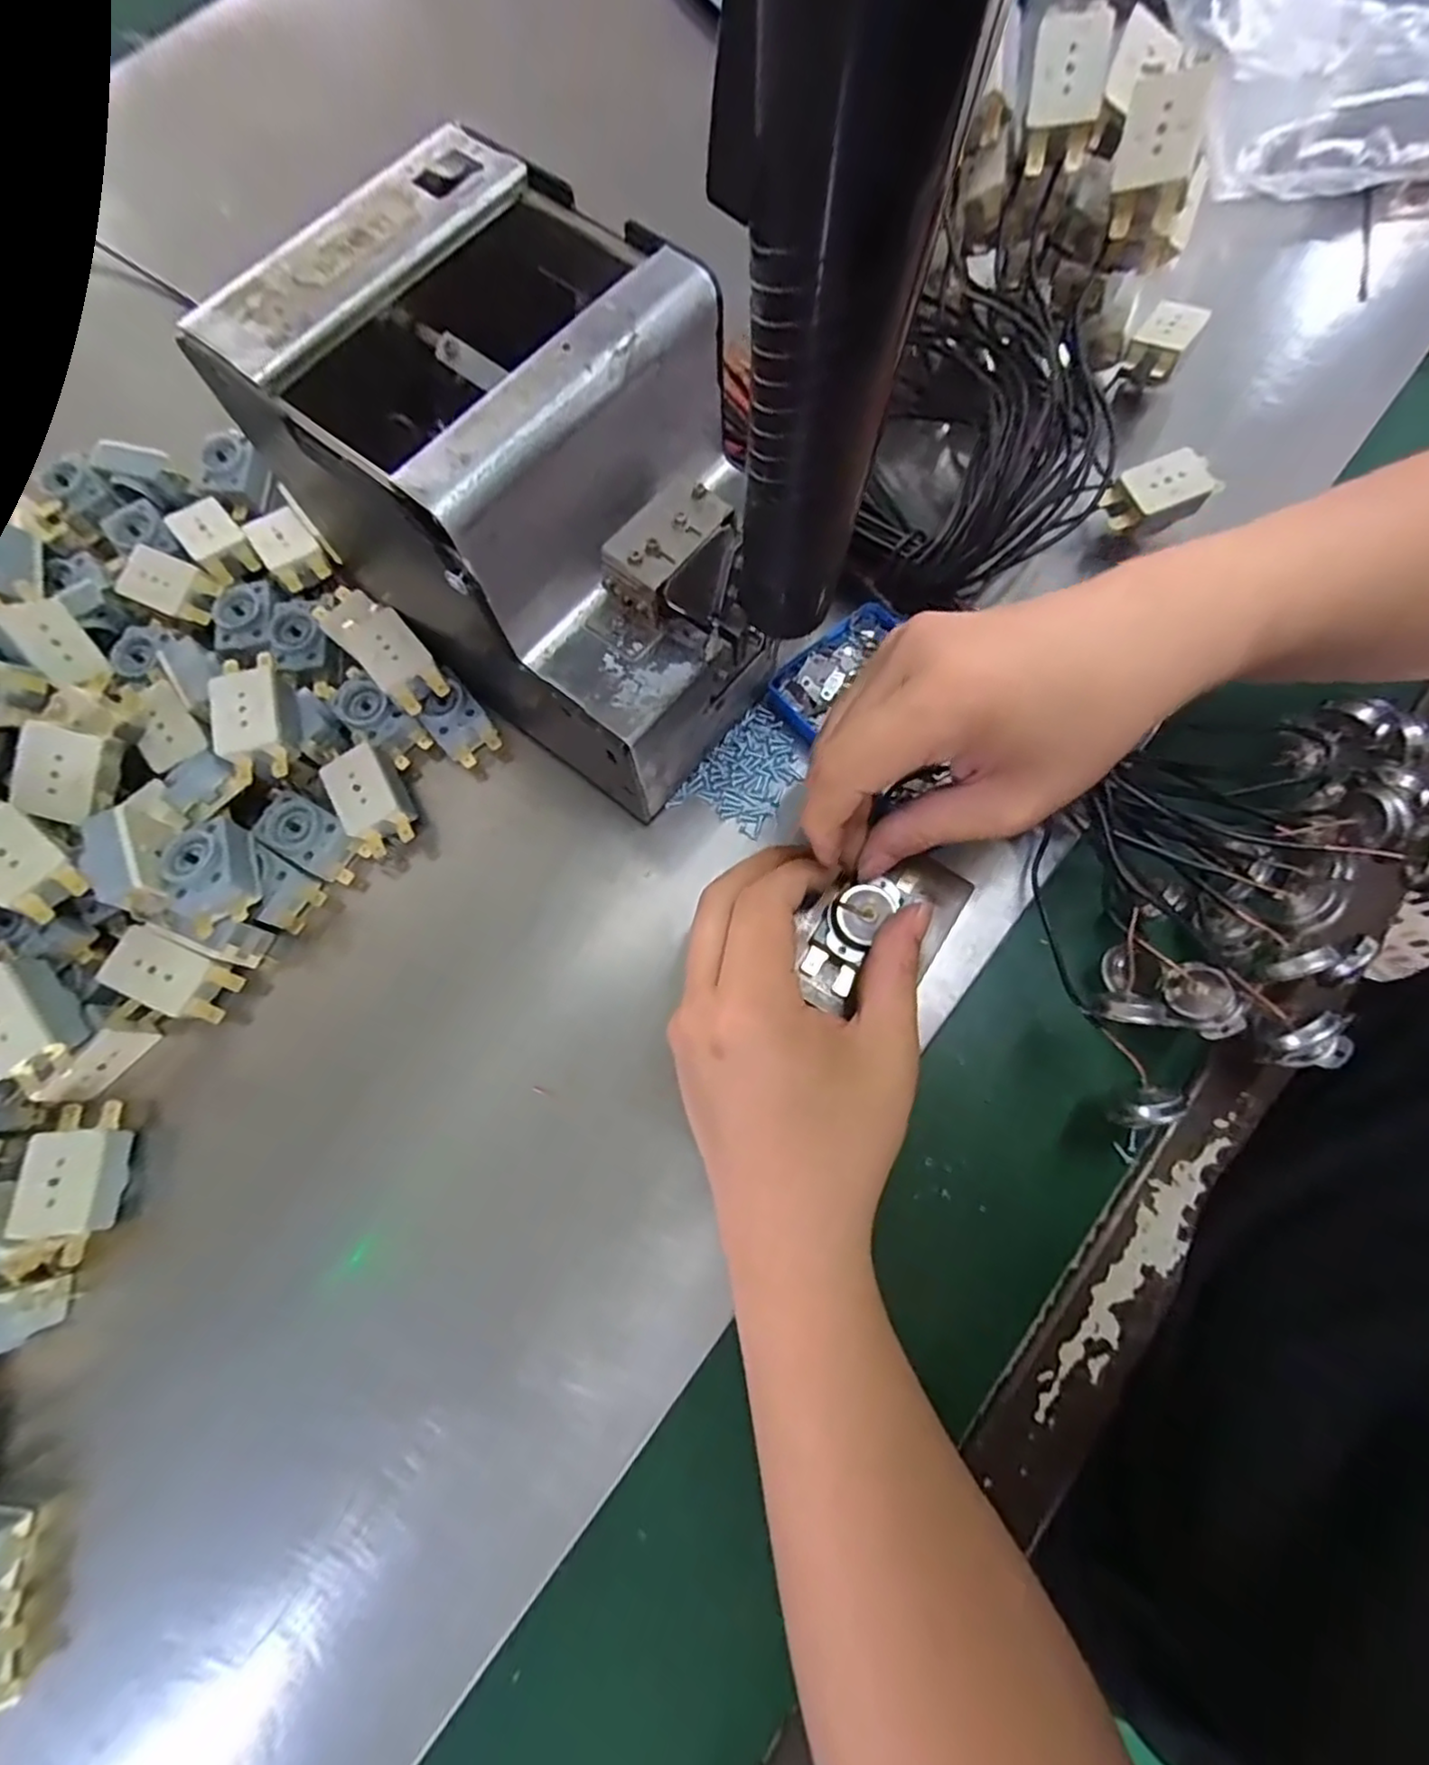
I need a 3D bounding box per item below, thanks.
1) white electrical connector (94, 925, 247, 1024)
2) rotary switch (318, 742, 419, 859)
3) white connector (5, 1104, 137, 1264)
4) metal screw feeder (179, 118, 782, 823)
[{"bbox_3d":[-0.232,0.040,0.284,0.047,0.017,0.027,23,76,6],"label":"white electrical connector"},{"bbox_3d":[-0.157,-0.038,0.304,0.028,0.016,0.049,-29,77,-7],"label":"rotary switch"},{"bbox_3d":[-0.254,0.118,0.263,0.026,0.018,0.057,-4,75,-1],"label":"white connector"},{"bbox_3d":[-0.065,-0.134,0.258,0.185,0.139,0.117,40,79,10],"label":"metal screw feeder"}]

